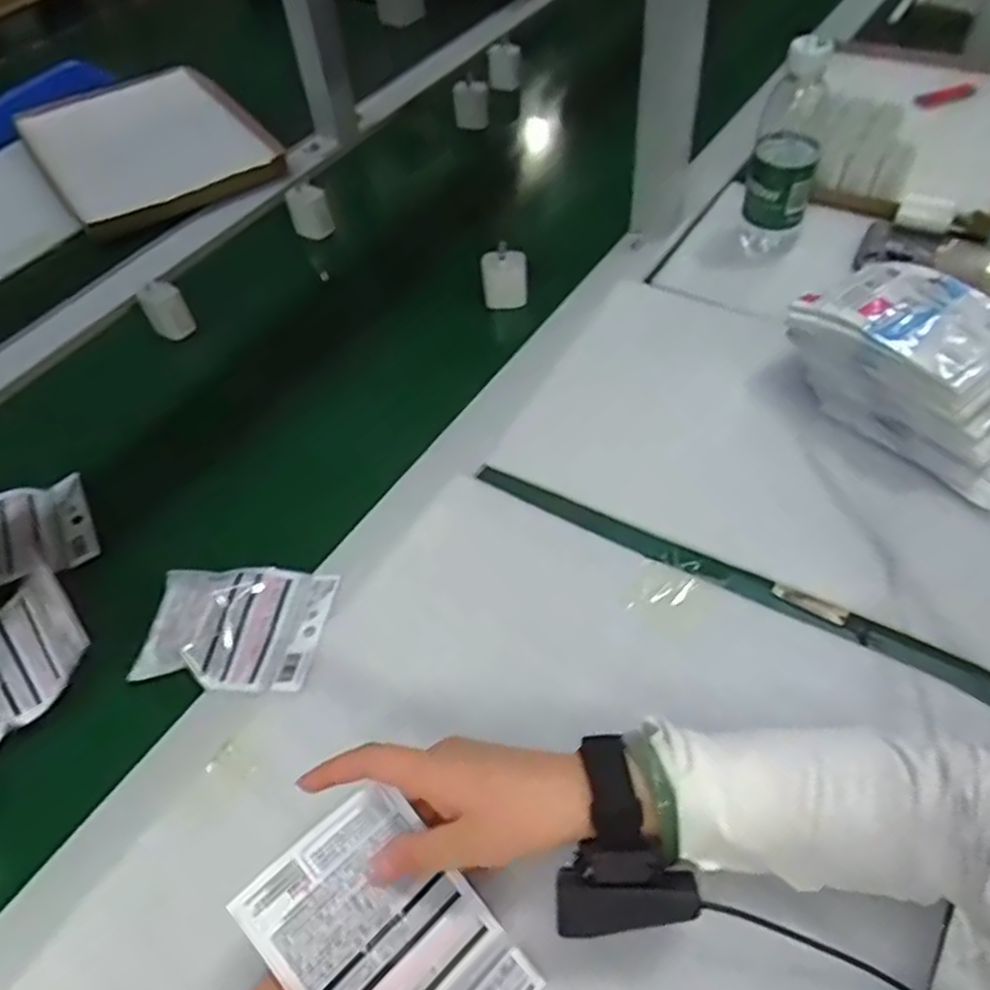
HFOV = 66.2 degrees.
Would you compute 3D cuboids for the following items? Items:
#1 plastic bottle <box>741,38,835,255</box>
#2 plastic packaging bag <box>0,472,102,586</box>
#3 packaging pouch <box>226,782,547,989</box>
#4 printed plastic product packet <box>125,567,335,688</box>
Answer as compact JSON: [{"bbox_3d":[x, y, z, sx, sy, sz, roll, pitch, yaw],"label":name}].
[{"bbox_3d":[0.277,-0.328,0.720,0.062,0.184,0.073,15,55,16],"label":"plastic bottle"},{"bbox_3d":[-0.397,0.033,0.617,0.119,0.037,0.094,-25,54,-14],"label":"plastic packaging bag"},{"bbox_3d":[-0.053,0.229,0.386,0.095,0.011,0.137,-35,81,-31],"label":"packaging pouch"},{"bbox_3d":[-0.186,0.091,0.549,0.121,0.019,0.097,5,53,9],"label":"printed plastic product packet"}]

